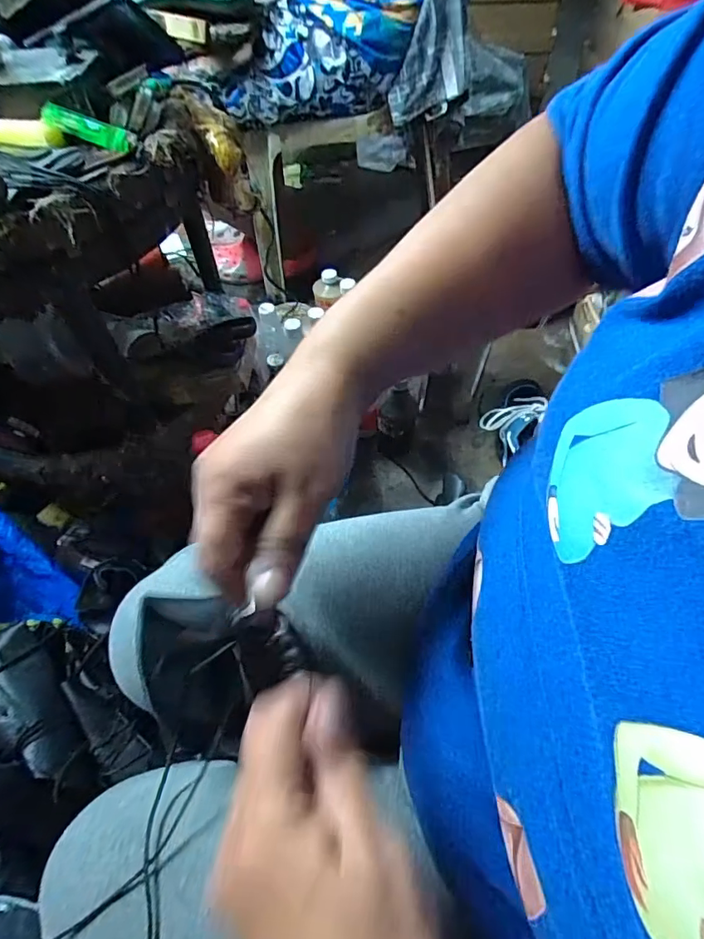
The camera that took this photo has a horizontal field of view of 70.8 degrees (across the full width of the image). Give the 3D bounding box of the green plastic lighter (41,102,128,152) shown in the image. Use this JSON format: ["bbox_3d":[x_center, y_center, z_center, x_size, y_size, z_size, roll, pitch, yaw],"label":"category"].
[{"bbox_3d":[-0.243,-0.314,0.454,0.069,0.016,0.018,9,53,-22],"label":"green plastic lighter"}]

